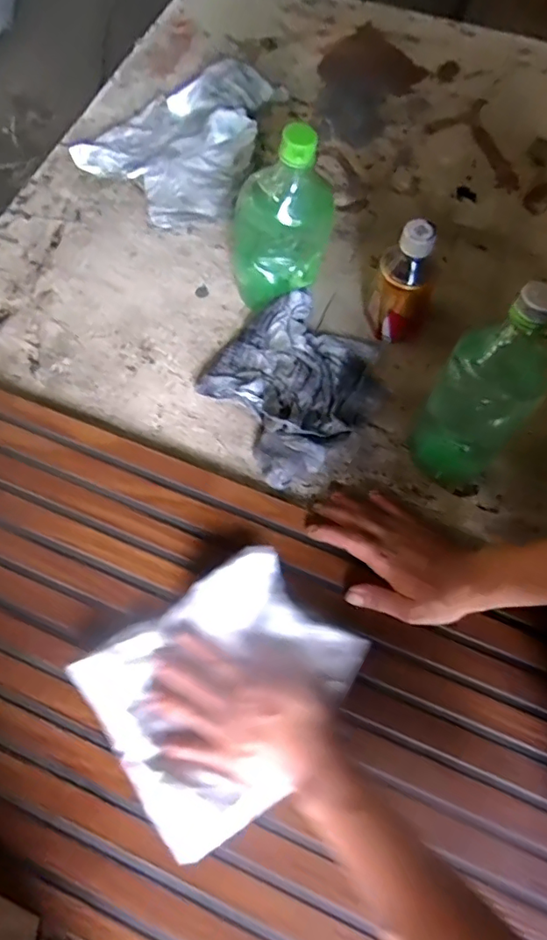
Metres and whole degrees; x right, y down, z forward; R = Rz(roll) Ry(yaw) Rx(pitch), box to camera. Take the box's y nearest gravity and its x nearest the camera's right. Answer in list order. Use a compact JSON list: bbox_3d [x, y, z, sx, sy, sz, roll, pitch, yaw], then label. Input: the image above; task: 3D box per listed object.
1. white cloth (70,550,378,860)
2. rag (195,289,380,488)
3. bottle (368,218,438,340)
[{"bbox_3d":[-0.034,0.178,0.448,0.204,0.032,0.173,-32,71,-13],"label":"white cloth"},{"bbox_3d":[0.017,-0.092,0.568,0.163,0.035,0.183,38,72,15],"label":"rag"},{"bbox_3d":[0.130,-0.186,0.548,0.059,0.133,0.052,20,68,8],"label":"bottle"}]

